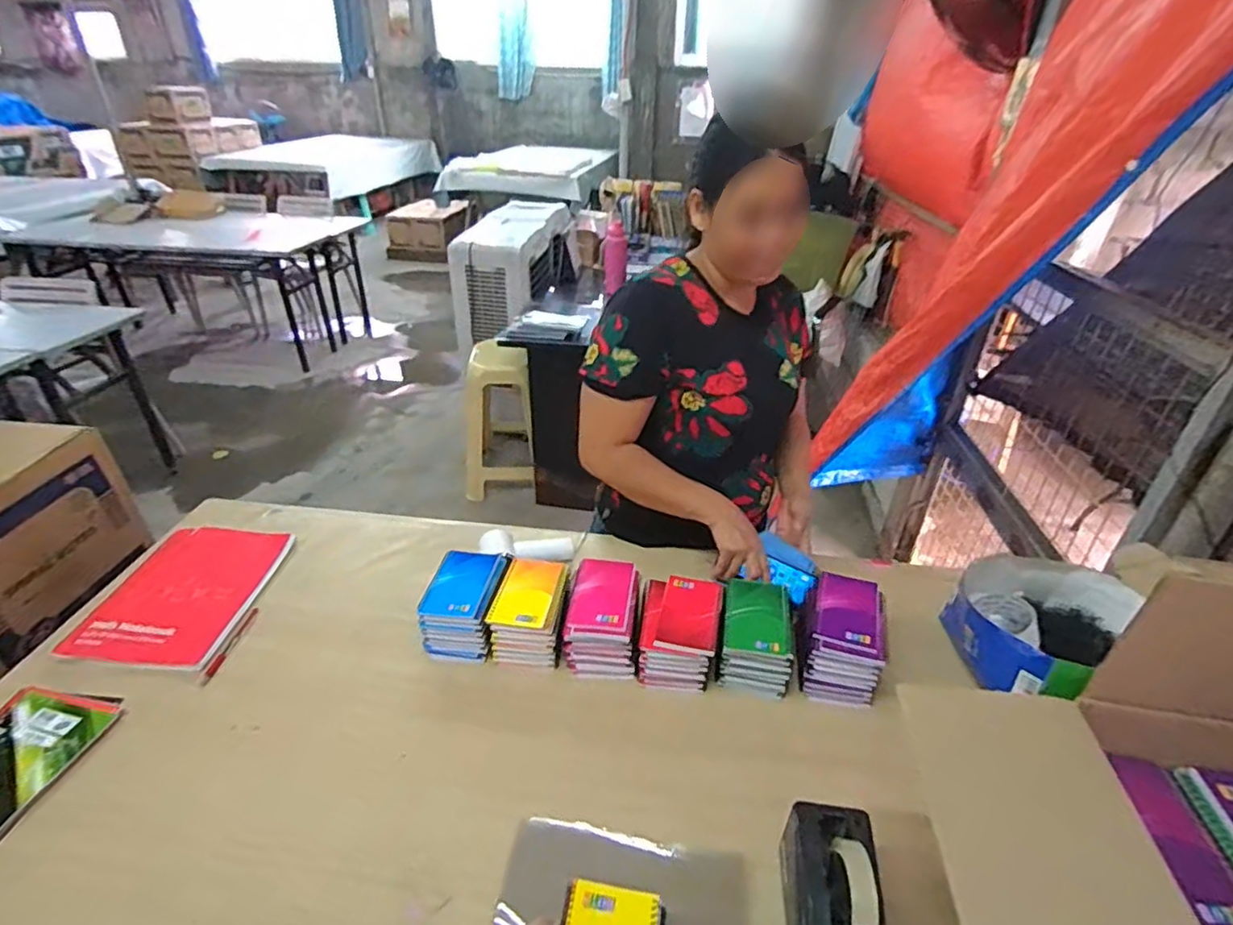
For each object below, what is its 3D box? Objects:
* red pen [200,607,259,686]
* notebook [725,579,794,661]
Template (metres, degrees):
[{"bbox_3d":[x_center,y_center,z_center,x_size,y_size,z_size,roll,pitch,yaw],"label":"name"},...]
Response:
[{"bbox_3d":[-0.593,0.280,0.926,0.016,0.006,0.137,3,33,3],"label":"red pen"},{"bbox_3d":[0.209,0.227,0.877,0.093,0.020,0.124,6,33,8],"label":"notebook"}]

